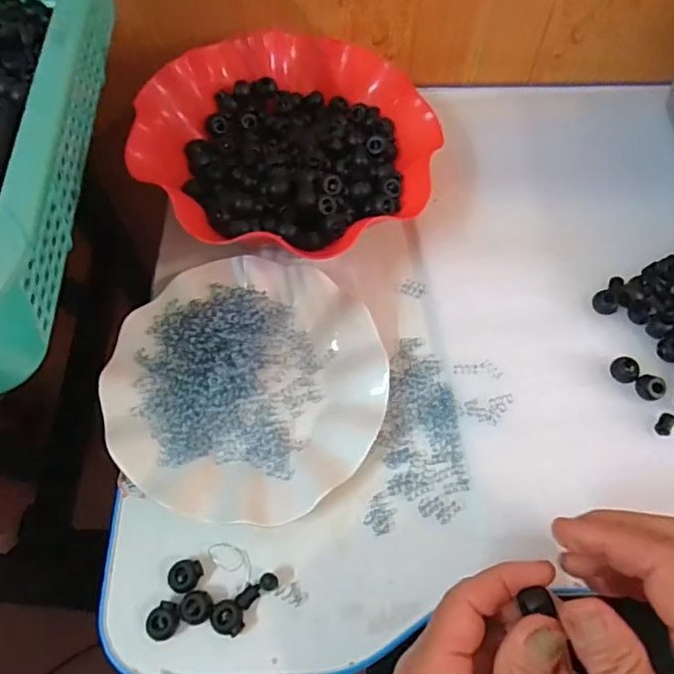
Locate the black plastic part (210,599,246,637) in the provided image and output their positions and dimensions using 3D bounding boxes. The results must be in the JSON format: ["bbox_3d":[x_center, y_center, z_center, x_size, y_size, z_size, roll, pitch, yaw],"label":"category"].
[{"bbox_3d":[-0.062,0.160,0.319,0.019,0.011,0.017,15,63,7],"label":"black plastic part"}]

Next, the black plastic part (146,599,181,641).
[{"bbox_3d":[-0.098,0.162,0.318,0.018,0.012,0.020,28,66,13],"label":"black plastic part"}]

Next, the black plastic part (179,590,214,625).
[{"bbox_3d":[-0.080,0.156,0.322,0.018,0.010,0.017,0,63,0],"label":"black plastic part"}]

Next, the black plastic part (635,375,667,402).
[{"bbox_3d":[0.206,0.033,0.368,0.015,0.010,0.018,-23,65,-12],"label":"black plastic part"}]

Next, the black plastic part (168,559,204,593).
[{"bbox_3d":[-0.089,0.141,0.330,0.018,0.010,0.018,1,63,0],"label":"black plastic part"}]

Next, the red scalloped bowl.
[{"bbox_3d":[-0.040,-0.150,0.439,0.221,0.048,0.222,0,63,0],"label":"red scalloped bowl"}]

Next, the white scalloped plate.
[{"bbox_3d":[-0.061,0.030,0.378,0.176,0.024,0.179,0,63,0],"label":"white scalloped plate"}]

